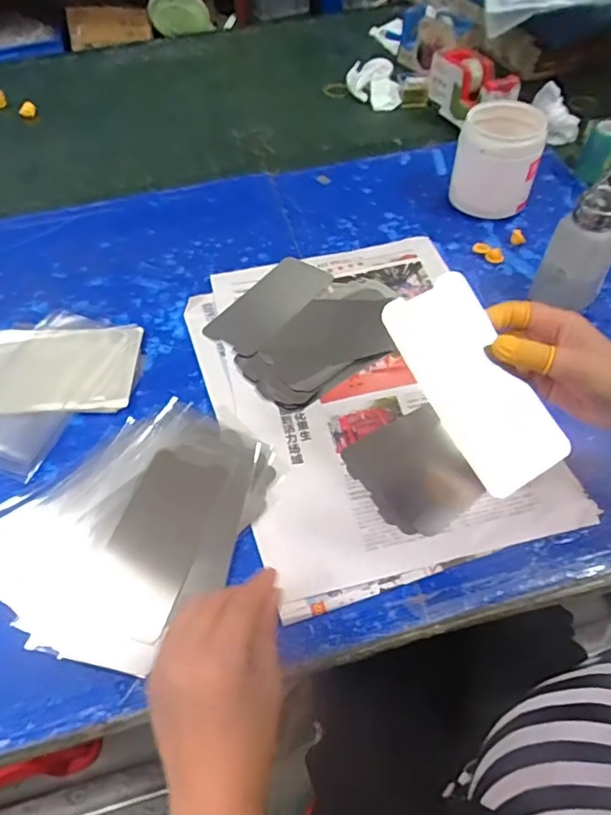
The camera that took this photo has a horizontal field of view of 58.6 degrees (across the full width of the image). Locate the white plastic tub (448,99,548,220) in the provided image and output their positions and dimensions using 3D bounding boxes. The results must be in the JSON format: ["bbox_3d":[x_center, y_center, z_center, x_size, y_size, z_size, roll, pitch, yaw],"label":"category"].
[{"bbox_3d":[0.232,-0.300,0.670,0.095,0.110,0.081,-1,55,1],"label":"white plastic tub"}]

